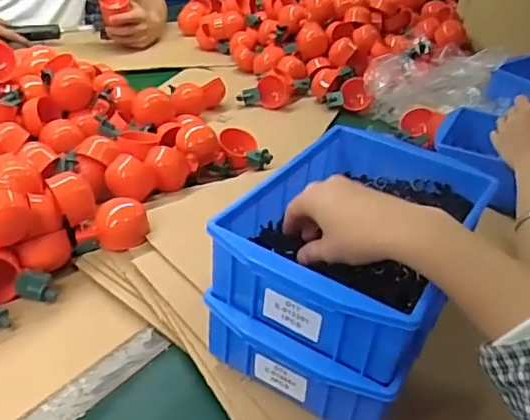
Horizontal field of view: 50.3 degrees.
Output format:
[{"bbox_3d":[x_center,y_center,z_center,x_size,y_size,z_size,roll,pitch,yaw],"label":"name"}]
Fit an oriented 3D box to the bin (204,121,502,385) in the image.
[{"bbox_3d":[0.086,0.019,0.513,0.172,0.076,0.250,21,36,24],"label":"bin"}]

